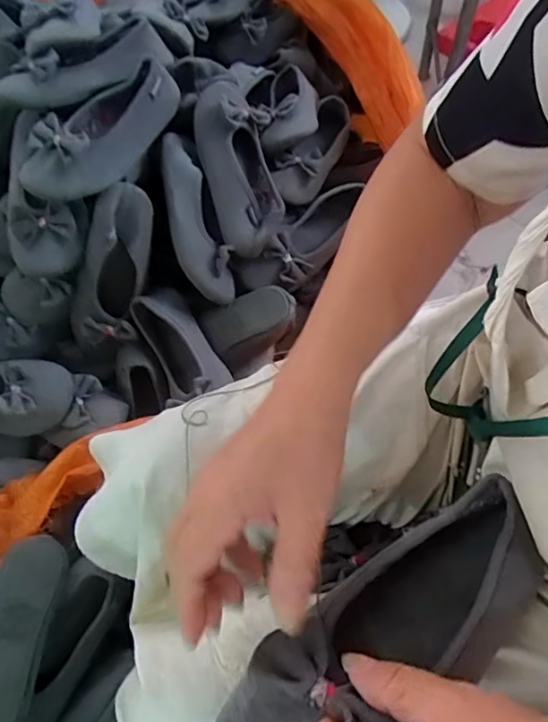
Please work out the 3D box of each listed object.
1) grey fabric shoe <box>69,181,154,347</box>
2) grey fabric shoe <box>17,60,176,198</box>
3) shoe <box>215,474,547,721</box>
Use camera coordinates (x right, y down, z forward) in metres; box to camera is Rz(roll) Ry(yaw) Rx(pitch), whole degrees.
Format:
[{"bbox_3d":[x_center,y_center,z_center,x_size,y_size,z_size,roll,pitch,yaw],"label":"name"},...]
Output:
[{"bbox_3d":[-0.217,-0.119,0.719,0.087,0.053,0.231,25,107,17],"label":"grey fabric shoe"},{"bbox_3d":[-0.229,-0.309,0.714,0.101,0.067,0.247,22,62,15],"label":"grey fabric shoe"},{"bbox_3d":[0.065,0.153,0.293,0.220,0.062,0.076,-26,60,-28],"label":"shoe"}]

